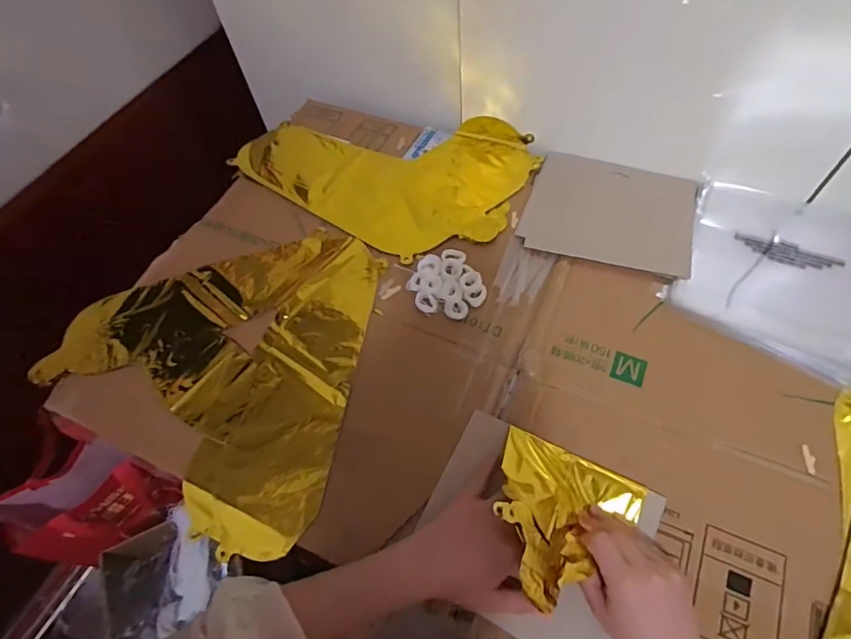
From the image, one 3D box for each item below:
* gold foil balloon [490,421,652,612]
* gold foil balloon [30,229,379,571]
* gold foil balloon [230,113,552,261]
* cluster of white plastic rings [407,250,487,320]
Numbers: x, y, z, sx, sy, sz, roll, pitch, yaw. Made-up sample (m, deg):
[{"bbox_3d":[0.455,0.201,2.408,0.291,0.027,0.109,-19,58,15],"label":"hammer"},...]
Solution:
[{"bbox_3d":[0.119,0.174,0.431,0.127,0.055,0.136,21,64,15],"label":"gold foil balloon"},{"bbox_3d":[-0.250,0.046,0.562,0.349,0.019,0.357,6,61,8],"label":"gold foil balloon"},{"bbox_3d":[-0.056,-0.225,0.701,0.393,0.029,0.259,32,67,20],"label":"gold foil balloon"},{"bbox_3d":[0.023,-0.043,0.586,0.080,0.011,0.091,-26,62,-10],"label":"cluster of white plastic rings"}]

